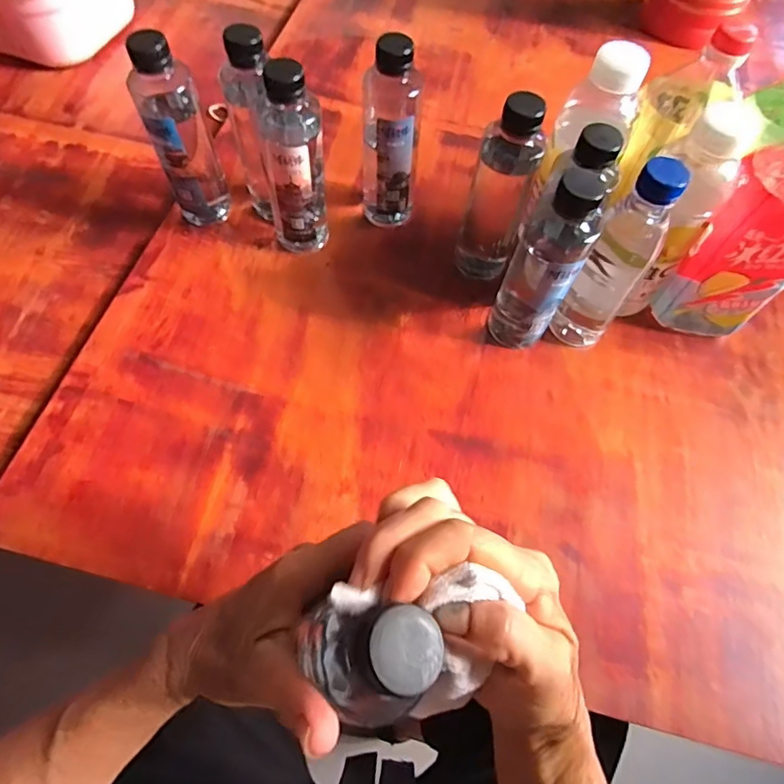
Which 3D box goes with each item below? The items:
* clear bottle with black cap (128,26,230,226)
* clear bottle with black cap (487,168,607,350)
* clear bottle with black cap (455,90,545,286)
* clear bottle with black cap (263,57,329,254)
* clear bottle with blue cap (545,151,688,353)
[{"bbox_3d":[-0.196,-0.230,0.499,0.050,0.195,0.043,-17,65,-11],"label":"clear bottle with black cap"},{"bbox_3d":[0.123,-0.098,0.434,0.055,0.183,0.044,23,64,9],"label":"clear bottle with black cap"},{"bbox_3d":[0.095,-0.174,0.473,0.052,0.176,0.045,19,63,7],"label":"clear bottle with black cap"},{"bbox_3d":[-0.088,-0.204,0.480,0.055,0.177,0.049,-4,63,-5],"label":"clear bottle with black cap"},{"bbox_3d":[0.189,-0.109,0.442,0.049,0.184,0.054,32,66,13],"label":"clear bottle with blue cap"}]

